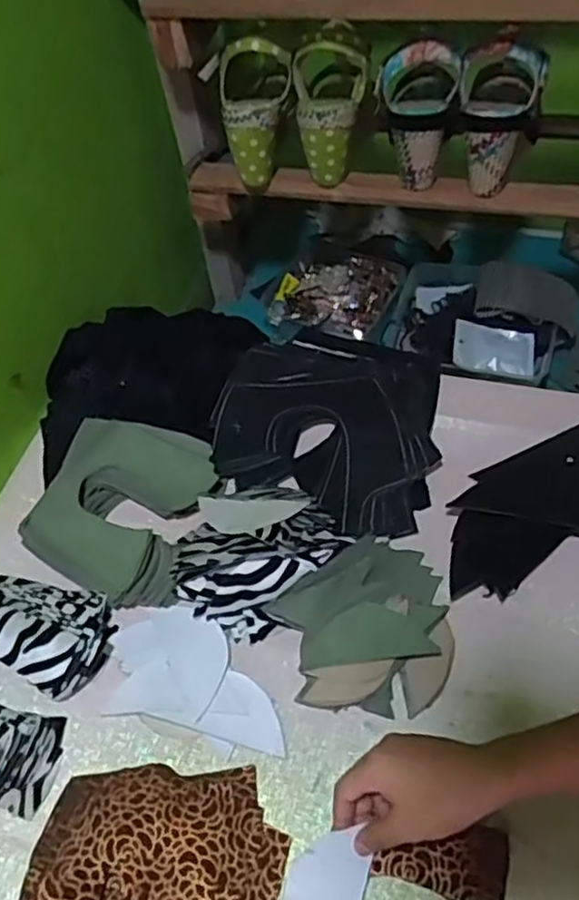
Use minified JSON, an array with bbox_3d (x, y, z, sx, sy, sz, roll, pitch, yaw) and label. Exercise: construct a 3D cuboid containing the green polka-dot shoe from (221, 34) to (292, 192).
[{"bbox_3d":[-0.043,-0.356,0.749,0.072,0.141,0.066,9,29,13],"label":"green polka-dot shoe"}]

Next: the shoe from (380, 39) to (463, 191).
[{"bbox_3d":[0.130,-0.347,0.717,0.080,0.130,0.088,5,52,10],"label":"shoe"}]

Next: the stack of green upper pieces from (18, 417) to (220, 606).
[{"bbox_3d":[-0.157,0.052,0.646,0.151,0.058,0.161,12,54,15],"label":"stack of green upper pieces"}]

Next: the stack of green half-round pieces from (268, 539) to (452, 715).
[{"bbox_3d":[0.059,0.136,0.573,0.145,0.039,0.142,2,52,8],"label":"stack of green half-round pieces"}]

